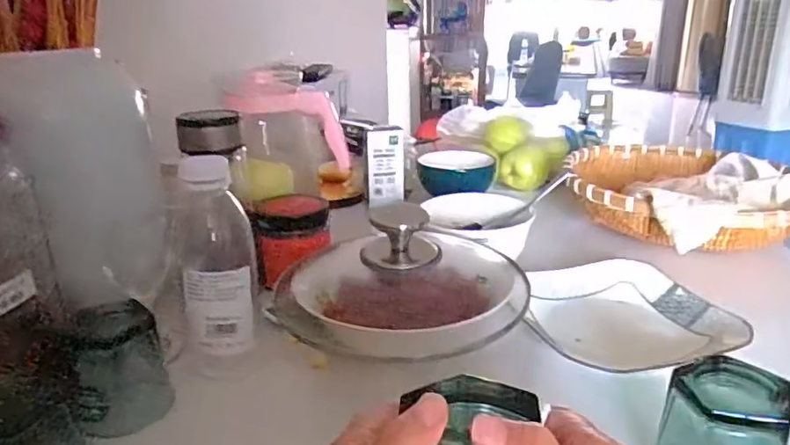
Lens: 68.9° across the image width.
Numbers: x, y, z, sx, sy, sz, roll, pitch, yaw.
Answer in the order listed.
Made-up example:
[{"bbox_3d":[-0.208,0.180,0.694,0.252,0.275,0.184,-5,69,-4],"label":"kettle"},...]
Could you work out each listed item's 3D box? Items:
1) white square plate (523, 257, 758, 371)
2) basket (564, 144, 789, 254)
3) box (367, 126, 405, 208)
[{"bbox_3d":[0.217,0.090,0.554,0.161,0.033,0.157,-4,21,-6],"label":"white square plate"},{"bbox_3d":[0.366,-0.045,0.777,0.254,0.064,0.332,-4,21,-5],"label":"basket"},{"bbox_3d":[-0.014,-0.085,0.848,0.056,0.107,0.018,-3,21,-4],"label":"box"}]

